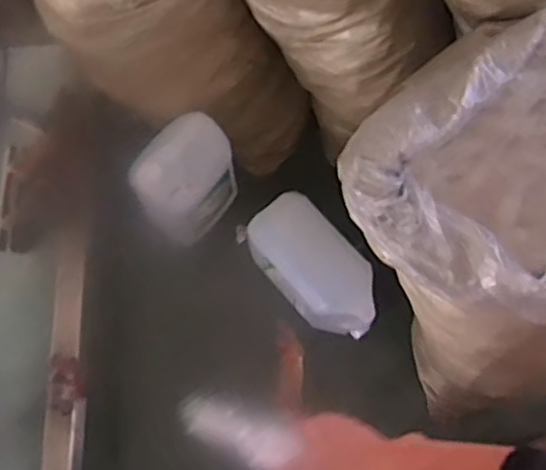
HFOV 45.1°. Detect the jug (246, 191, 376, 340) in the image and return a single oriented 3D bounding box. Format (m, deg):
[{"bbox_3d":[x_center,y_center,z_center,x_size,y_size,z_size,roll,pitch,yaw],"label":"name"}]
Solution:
[{"bbox_3d":[0.109,0.072,1.581,0.200,0.135,0.356,-43,87,16],"label":"jug"}]

